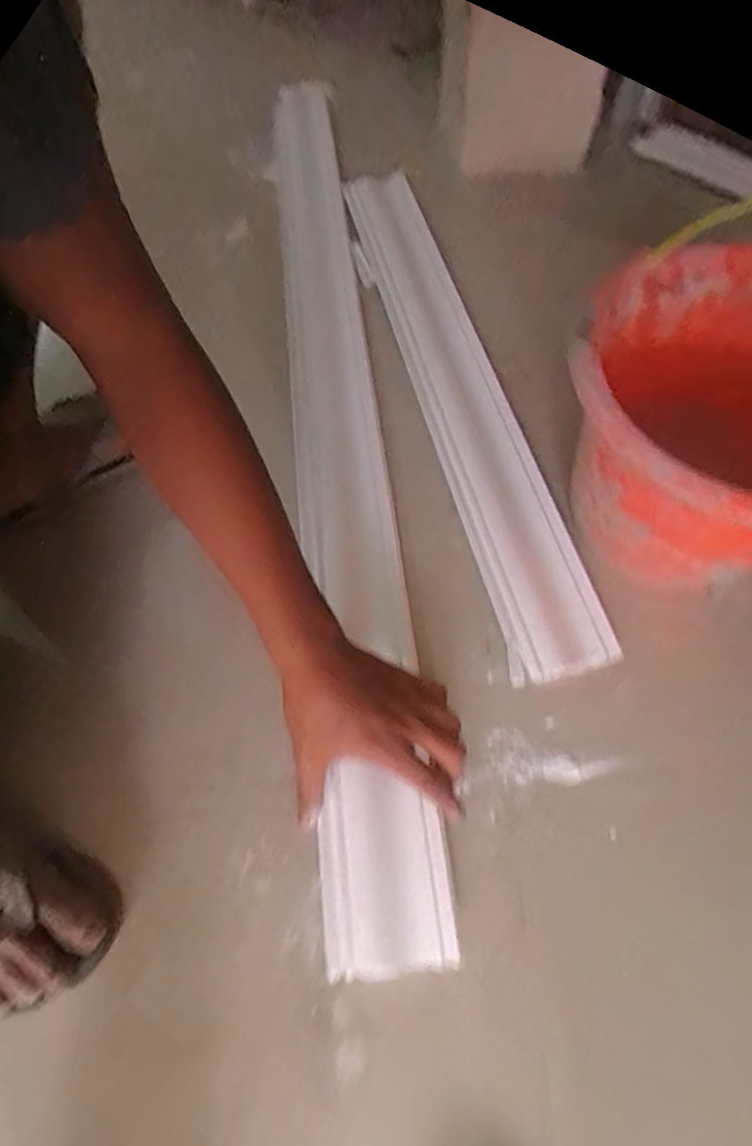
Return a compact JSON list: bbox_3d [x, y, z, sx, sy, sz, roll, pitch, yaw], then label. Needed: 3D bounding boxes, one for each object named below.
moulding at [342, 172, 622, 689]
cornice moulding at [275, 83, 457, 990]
[{"bbox_3d":[0.082,-0.259,0.663,0.103,0.033,0.797,-12,63,-5],"label":"moulding"},{"bbox_3d":[-0.068,-0.278,0.678,0.100,0.048,1.275,-7,59,-2],"label":"cornice moulding"}]

